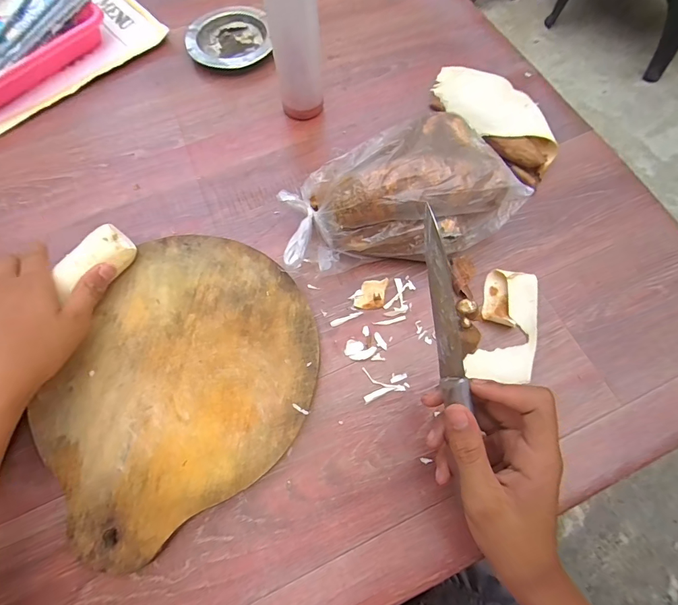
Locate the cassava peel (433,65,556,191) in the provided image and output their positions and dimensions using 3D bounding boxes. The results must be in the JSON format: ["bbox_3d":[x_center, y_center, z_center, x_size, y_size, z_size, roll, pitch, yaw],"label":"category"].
[{"bbox_3d":[0.176,-0.211,0.428,0.077,0.025,0.174,-36,73,-12],"label":"cassava peel"}]

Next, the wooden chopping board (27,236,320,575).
[{"bbox_3d":[-0.130,0.071,0.325,0.200,0.019,0.256,19,71,7],"label":"wooden chopping board"}]

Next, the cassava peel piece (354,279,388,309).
[{"bbox_3d":[0.031,-0.009,0.363,0.027,0.004,0.034,9,70,3],"label":"cassava peel piece"}]

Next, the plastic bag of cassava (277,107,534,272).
[{"bbox_3d":[0.053,-0.090,0.353,0.209,0.079,0.124,-29,69,-12],"label":"plastic bag of cassava"}]

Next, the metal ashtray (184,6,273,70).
[{"bbox_3d":[-0.140,-0.339,0.482,0.101,0.016,0.108,-11,70,-4],"label":"metal ashtray"}]

